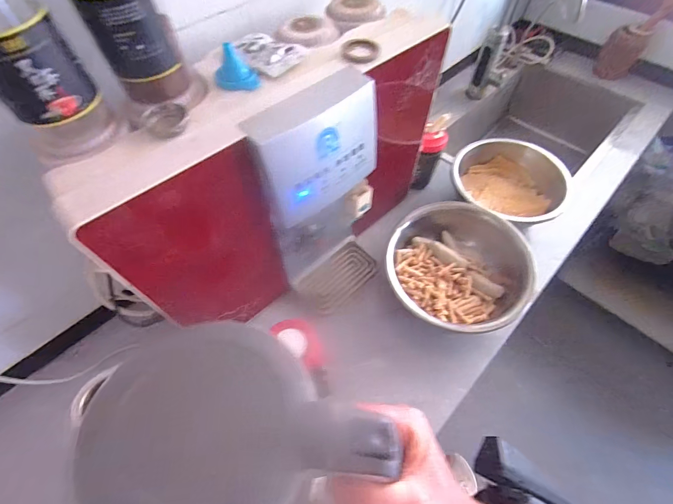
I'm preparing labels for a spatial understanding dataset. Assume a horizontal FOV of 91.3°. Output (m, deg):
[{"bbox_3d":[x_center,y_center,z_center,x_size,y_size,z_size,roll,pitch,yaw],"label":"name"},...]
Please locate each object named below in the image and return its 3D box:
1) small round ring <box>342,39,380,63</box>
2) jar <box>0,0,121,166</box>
[{"bbox_3d":[0.033,-0.278,0.454,0.050,0.008,0.045,5,58,4],"label":"small round ring"},{"bbox_3d":[-0.295,-0.178,0.313,0.087,0.171,0.081,-34,63,-19],"label":"jar"}]

